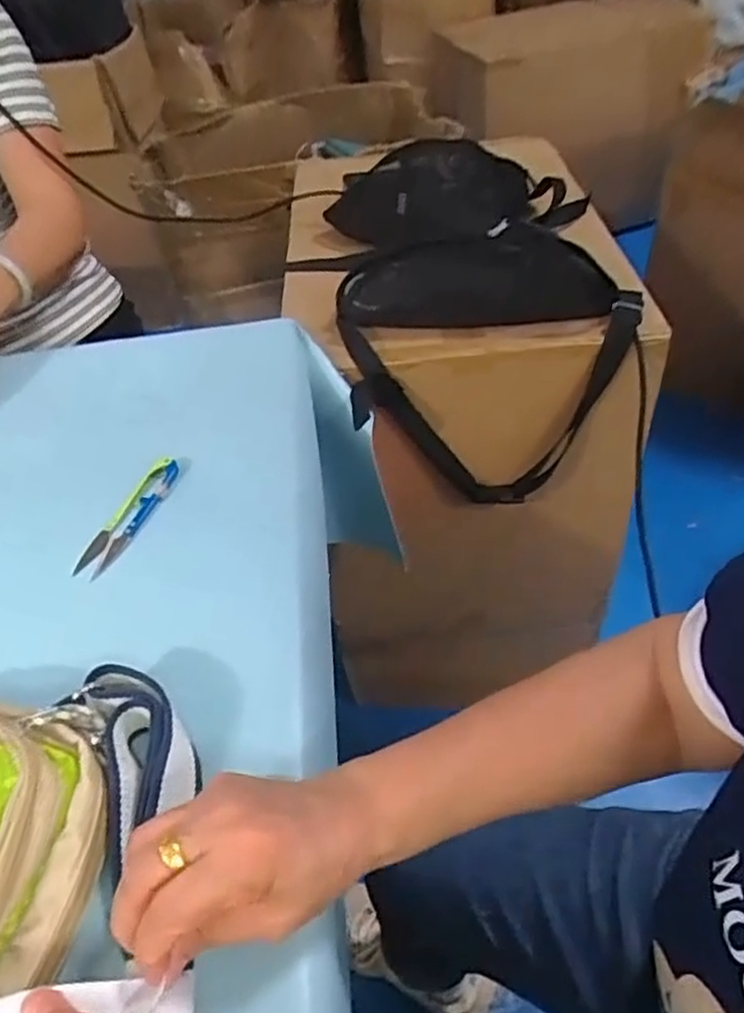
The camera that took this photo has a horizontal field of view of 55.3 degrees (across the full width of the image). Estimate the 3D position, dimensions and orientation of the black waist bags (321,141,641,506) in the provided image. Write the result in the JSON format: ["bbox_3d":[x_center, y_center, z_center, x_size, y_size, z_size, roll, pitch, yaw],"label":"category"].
[{"bbox_3d":[0.123,-0.249,0.878,0.304,0.254,0.440,-5,45,3],"label":"black waist bags"}]

